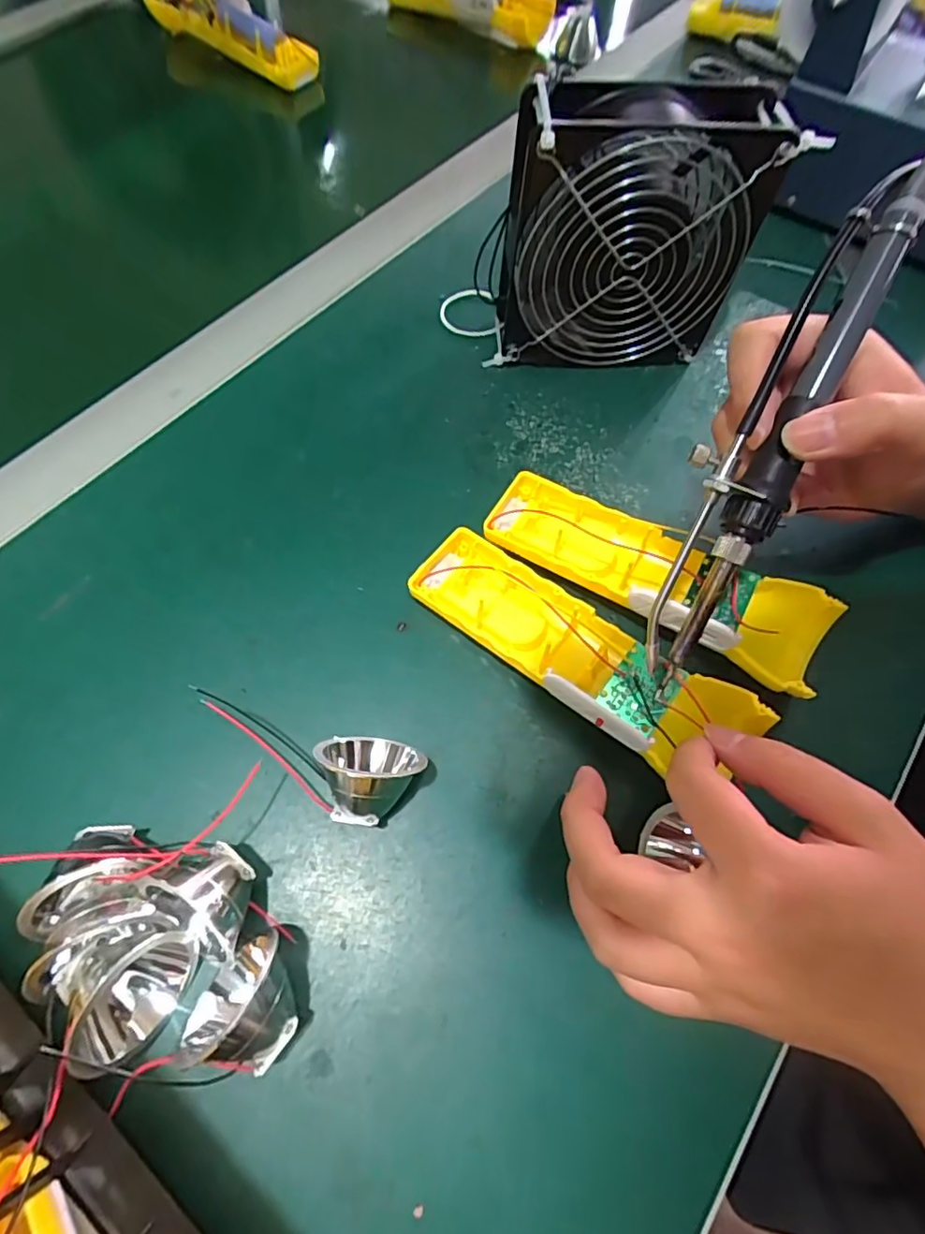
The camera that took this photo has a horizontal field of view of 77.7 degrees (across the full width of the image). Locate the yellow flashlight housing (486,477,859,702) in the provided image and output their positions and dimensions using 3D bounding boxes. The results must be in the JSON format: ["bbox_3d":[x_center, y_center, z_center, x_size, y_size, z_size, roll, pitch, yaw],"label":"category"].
[{"bbox_3d":[0.087,-0.020,0.276,0.164,0.031,0.054,28,68,10],"label":"yellow flashlight housing"}]

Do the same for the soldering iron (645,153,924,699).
[{"bbox_3d":[0.114,-0.071,0.214,0.033,0.019,0.209,25,101,8],"label":"soldering iron"}]

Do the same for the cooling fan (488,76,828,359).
[{"bbox_3d":[0.076,-0.195,0.302,0.146,0.124,0.052,3,66,-1],"label":"cooling fan"}]

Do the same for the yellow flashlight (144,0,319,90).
[{"bbox_3d":[-0.206,-0.513,0.492,0.204,0.031,0.041,35,69,12],"label":"yellow flashlight"}]

